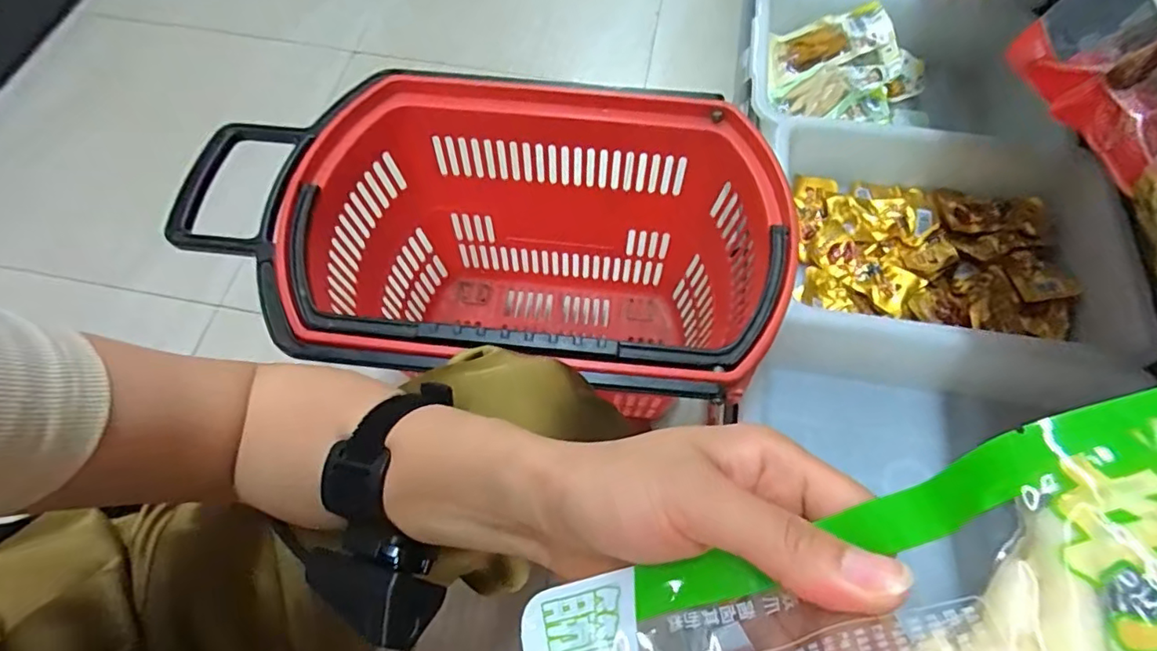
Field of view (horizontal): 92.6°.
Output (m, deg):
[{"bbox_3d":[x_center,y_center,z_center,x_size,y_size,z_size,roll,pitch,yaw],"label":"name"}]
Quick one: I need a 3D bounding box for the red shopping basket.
[{"bbox_3d":[-0.083,-0.057,0.661,0.537,0.324,0.292,4,65,1],"label":"red shopping basket"}]

